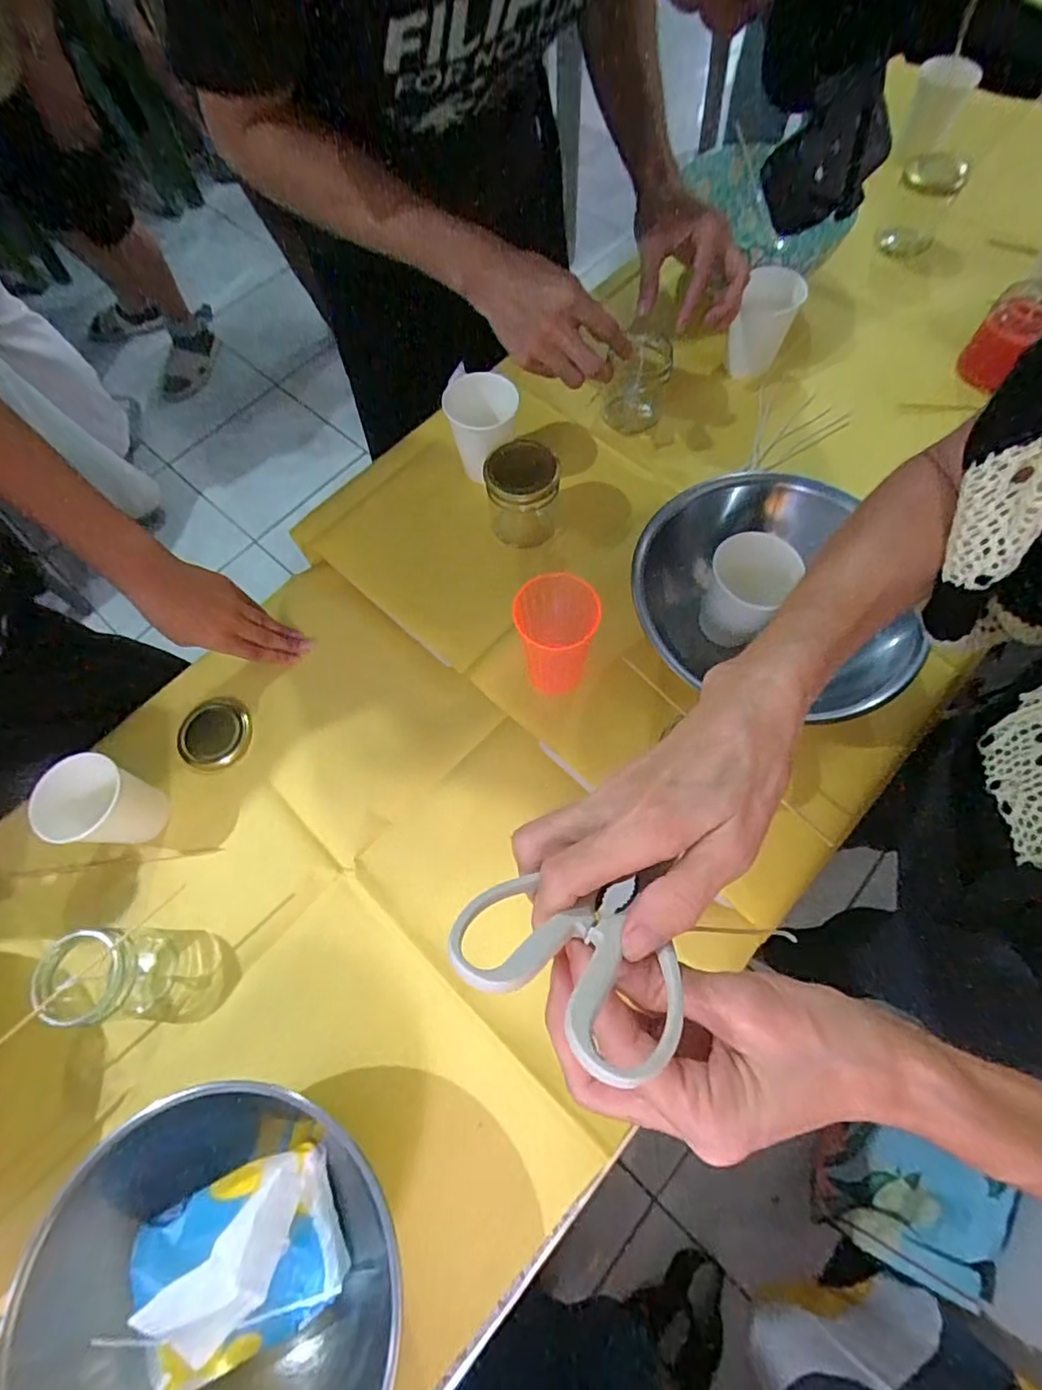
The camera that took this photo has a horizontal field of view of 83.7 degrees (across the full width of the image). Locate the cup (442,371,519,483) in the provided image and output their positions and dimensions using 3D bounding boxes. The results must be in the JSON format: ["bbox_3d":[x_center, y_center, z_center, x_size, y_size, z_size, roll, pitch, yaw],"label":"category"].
[{"bbox_3d":[-0.039,-0.279,0.600,0.072,0.075,0.070,-1,67,2],"label":"cup"}]

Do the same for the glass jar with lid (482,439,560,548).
[{"bbox_3d":[0.002,-0.198,0.581,0.069,0.090,0.068,0,67,2],"label":"glass jar with lid"}]

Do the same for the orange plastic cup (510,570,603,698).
[{"bbox_3d":[0.030,-0.047,0.502,0.066,0.119,0.065,-1,67,2],"label":"orange plastic cup"}]

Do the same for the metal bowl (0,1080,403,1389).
[{"bbox_3d":[-0.213,0.400,0.383,0.226,0.102,0.228,-1,67,2],"label":"metal bowl"}]

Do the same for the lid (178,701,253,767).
[{"bbox_3d":[-0.311,0.037,0.589,0.070,0.012,0.069,-1,67,2],"label":"lid"}]

